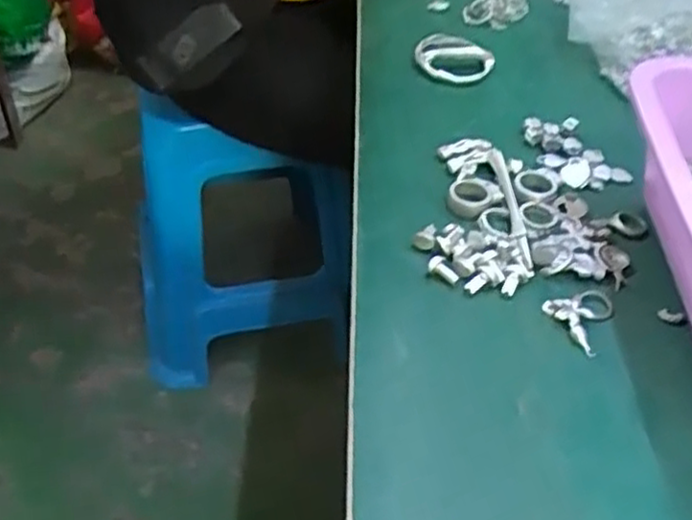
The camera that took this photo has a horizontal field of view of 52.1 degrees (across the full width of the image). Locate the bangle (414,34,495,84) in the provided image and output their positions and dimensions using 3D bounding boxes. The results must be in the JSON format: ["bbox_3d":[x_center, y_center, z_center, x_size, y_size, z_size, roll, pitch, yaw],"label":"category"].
[{"bbox_3d":[0.083,-0.156,0.549,0.059,0.012,0.062,0,44,0],"label":"bangle"}]

